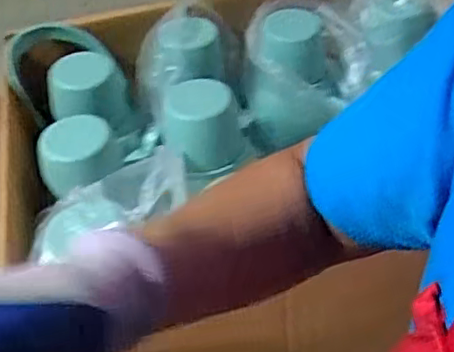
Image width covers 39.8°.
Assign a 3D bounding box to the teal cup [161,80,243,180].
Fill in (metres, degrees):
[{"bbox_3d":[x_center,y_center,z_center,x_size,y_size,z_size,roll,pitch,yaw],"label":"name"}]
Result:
[{"bbox_3d":[-0.029,-0.062,0.796,0.098,0.091,0.081,-7,45,-2],"label":"teal cup"}]

